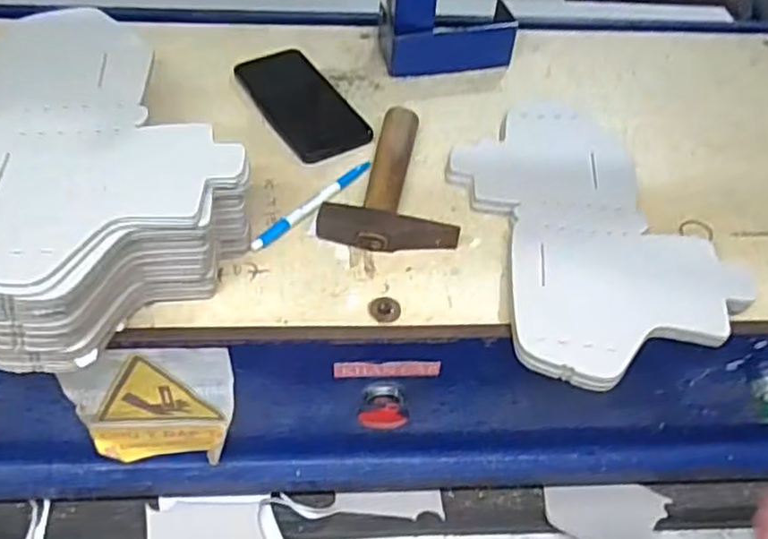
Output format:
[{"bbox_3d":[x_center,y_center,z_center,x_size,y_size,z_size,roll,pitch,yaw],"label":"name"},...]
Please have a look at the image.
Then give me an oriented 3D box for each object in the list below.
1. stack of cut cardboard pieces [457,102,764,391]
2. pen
[{"bbox_3d":[0.162,-0.044,0.551,0.183,0.020,0.297,-7,45,-12],"label":"stack of cut cardboard pieces"},{"bbox_3d":[-0.058,-0.055,0.565,0.011,0.014,0.136,30,49,25],"label":"pen"}]

